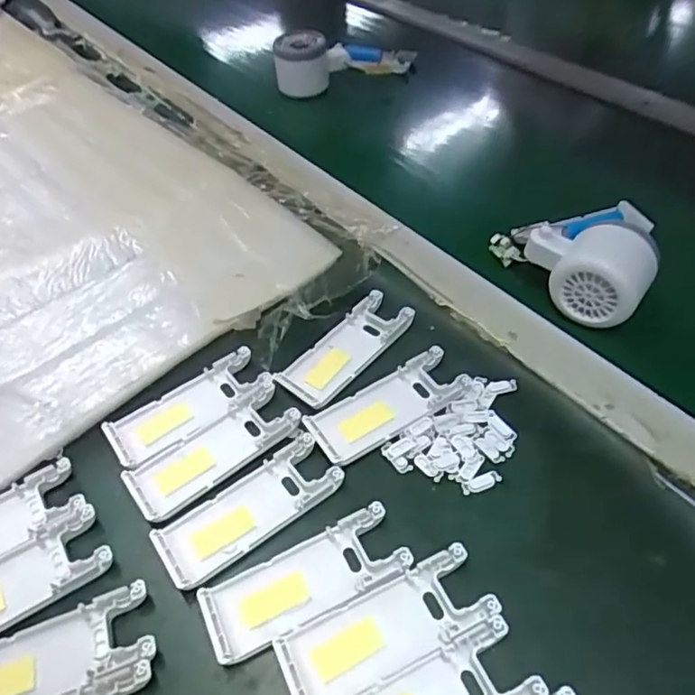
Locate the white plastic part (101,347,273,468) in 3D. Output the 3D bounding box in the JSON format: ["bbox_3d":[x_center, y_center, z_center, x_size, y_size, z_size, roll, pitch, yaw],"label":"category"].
[{"bbox_3d":[-0.102,0.039,0.383,0.102,0.012,0.039,-29,53,-21],"label":"white plastic part"}]

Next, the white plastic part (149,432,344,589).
[{"bbox_3d":[-0.056,0.091,0.335,0.103,0.011,0.039,-31,53,-22],"label":"white plastic part"}]

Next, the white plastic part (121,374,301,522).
[{"bbox_3d":[-0.080,0.061,0.361,0.104,0.013,0.042,-32,54,-23],"label":"white plastic part"}]

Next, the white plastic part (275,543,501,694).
[{"bbox_3d":[0.019,0.136,0.287,0.102,0.010,0.039,-21,50,-15],"label":"white plastic part"}]

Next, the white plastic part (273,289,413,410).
[{"bbox_3d":[-0.001,0.001,0.412,0.041,0.013,0.101,31,57,28],"label":"white plastic part"}]

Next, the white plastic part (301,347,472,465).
[{"bbox_3d":[0.026,0.035,0.374,0.103,0.007,0.042,-26,52,-19],"label":"white plastic part"}]

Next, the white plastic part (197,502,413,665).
[{"bbox_3d":[-0.021,0.120,0.305,0.103,0.008,0.039,-22,50,-15],"label":"white plastic part"}]

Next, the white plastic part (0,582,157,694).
[{"bbox_3d":[-0.148,0.152,0.283,0.106,0.007,0.039,-17,49,-12],"label":"white plastic part"}]

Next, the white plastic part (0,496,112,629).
[{"bbox_3d":[-0.181,0.125,0.312,0.103,0.013,0.044,-30,53,-21],"label":"white plastic part"}]

